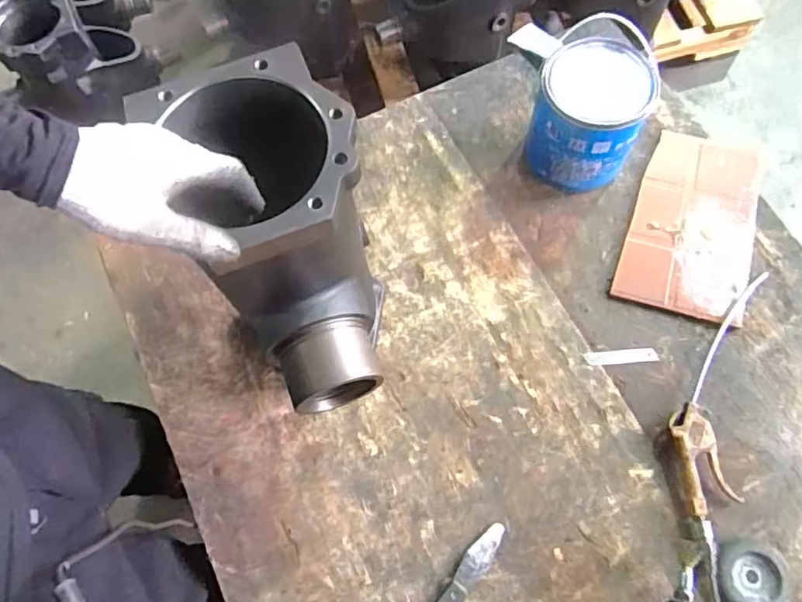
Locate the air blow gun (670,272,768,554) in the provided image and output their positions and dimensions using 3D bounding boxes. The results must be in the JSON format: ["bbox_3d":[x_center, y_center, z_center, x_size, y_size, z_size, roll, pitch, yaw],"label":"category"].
[{"bbox_3d":[0.416,0.131,0.796,0.095,0.028,0.376,17,71,7],"label":"air blow gun"}]

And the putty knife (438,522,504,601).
[{"bbox_3d":[0.071,0.354,0.732,0.031,0.012,0.181,35,74,13],"label":"putty knife"}]

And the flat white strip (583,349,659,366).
[{"bbox_3d":[0.308,0.078,0.834,0.100,0.004,0.020,-4,70,0],"label":"flat white strip"}]

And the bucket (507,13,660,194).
[{"bbox_3d":[0.264,-0.268,0.873,0.152,0.174,0.159,12,70,6],"label":"bucket"}]

